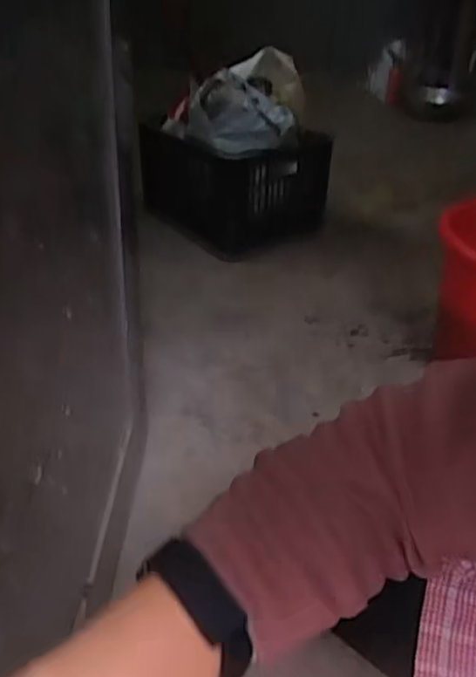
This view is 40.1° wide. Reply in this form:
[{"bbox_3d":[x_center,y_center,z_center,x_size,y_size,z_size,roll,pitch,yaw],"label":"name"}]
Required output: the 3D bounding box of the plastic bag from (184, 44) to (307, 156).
[{"bbox_3d":[0.021,-0.553,1.511,0.252,0.190,0.199,-5,34,-12],"label":"plastic bag"}]

